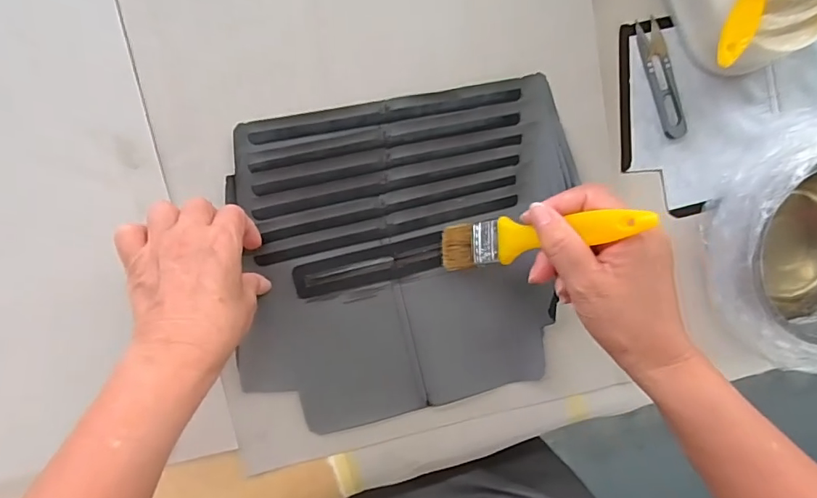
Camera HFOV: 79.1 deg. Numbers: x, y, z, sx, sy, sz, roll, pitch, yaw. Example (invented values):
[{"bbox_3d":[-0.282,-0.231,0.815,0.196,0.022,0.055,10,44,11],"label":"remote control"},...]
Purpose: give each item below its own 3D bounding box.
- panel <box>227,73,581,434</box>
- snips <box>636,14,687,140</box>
[{"bbox_3d":[0.001,0.008,0.420,0.280,0.015,0.261,-11,96,-3],"label":"panel"},{"bbox_3d":[0.220,-0.146,0.426,0.024,0.005,0.101,-20,99,-3],"label":"snips"}]

